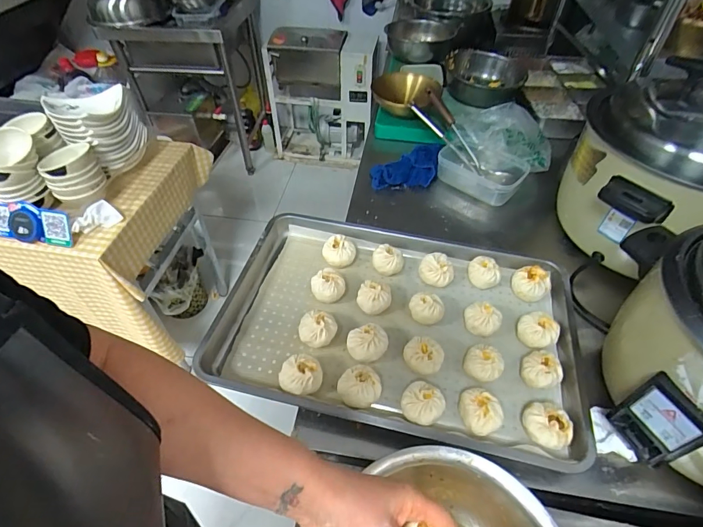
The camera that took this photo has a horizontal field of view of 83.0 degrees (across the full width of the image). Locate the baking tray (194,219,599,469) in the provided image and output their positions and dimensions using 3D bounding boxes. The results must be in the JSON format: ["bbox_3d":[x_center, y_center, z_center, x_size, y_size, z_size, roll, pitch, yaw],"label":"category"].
[{"bbox_3d":[0.079,0.098,0.696,0.600,0.064,0.387,12,49,10],"label":"baking tray"}]

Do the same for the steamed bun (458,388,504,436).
[{"bbox_3d":[0.187,0.219,0.585,0.058,0.046,0.066,-22,52,-19],"label":"steamed bun"}]

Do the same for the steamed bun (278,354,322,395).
[{"bbox_3d":[-0.078,0.178,0.615,0.063,0.044,0.059,0,48,0],"label":"steamed bun"}]

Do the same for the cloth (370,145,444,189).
[{"bbox_3d":[0.147,-0.230,0.981,0.204,0.046,0.112,-25,53,-21],"label":"cloth"}]

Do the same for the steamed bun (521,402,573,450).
[{"bbox_3d":[0.277,0.234,0.569,0.062,0.046,0.065,0,48,0],"label":"steamed bun"}]

